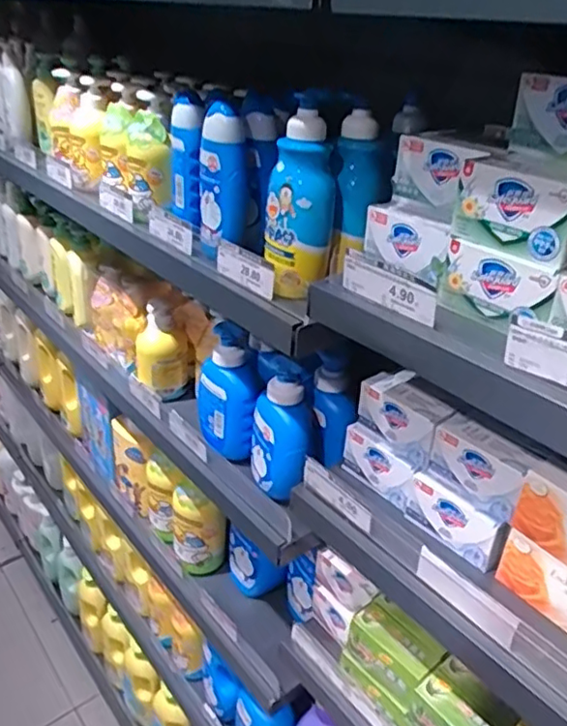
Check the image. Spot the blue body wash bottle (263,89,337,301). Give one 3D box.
[{"bbox_3d":[0.019,-0.159,0.601,0.064,0.185,0.046,3,29,0],"label":"blue body wash bottle"}]

